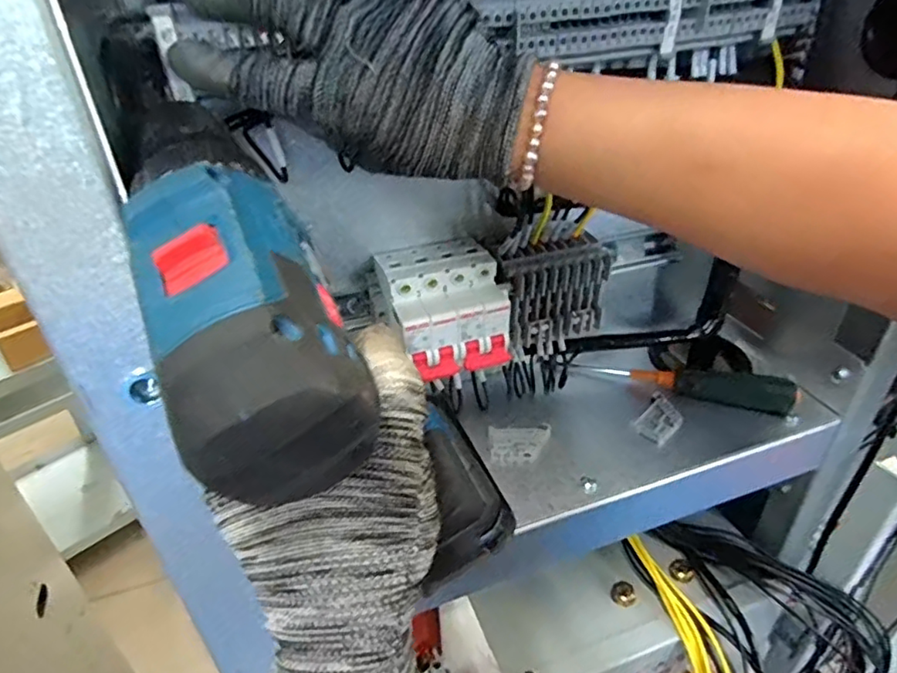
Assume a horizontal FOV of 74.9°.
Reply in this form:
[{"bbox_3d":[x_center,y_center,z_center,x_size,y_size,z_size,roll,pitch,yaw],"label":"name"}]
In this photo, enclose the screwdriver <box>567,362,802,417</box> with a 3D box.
[{"bbox_3d":[0.185,0.033,0.465,0.163,0.022,0.021,13,38,21],"label":"screwdriver"}]

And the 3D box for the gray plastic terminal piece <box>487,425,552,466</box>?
[{"bbox_3d":[0.053,0.077,0.419,0.045,0.005,0.034,-3,35,-1],"label":"gray plastic terminal piece"}]

